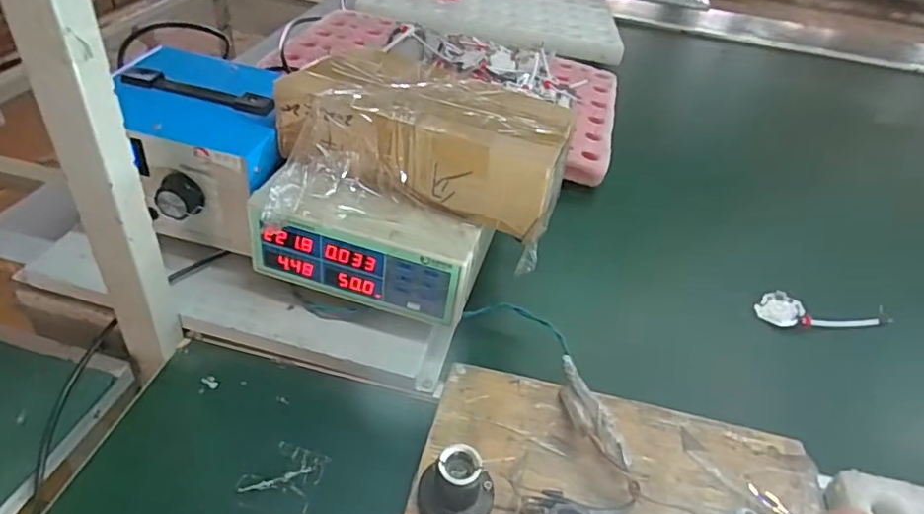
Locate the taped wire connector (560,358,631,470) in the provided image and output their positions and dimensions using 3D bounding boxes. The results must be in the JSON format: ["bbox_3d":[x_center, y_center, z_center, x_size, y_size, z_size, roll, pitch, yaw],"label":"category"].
[{"bbox_3d":[0.107,0.131,0.514,0.034,0.015,0.118,-5,40,-16],"label":"taped wire connector"}]

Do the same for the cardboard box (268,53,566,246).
[{"bbox_3d":[-0.031,-0.117,0.585,0.271,0.092,0.142,14,38,8],"label":"cardboard box"}]

